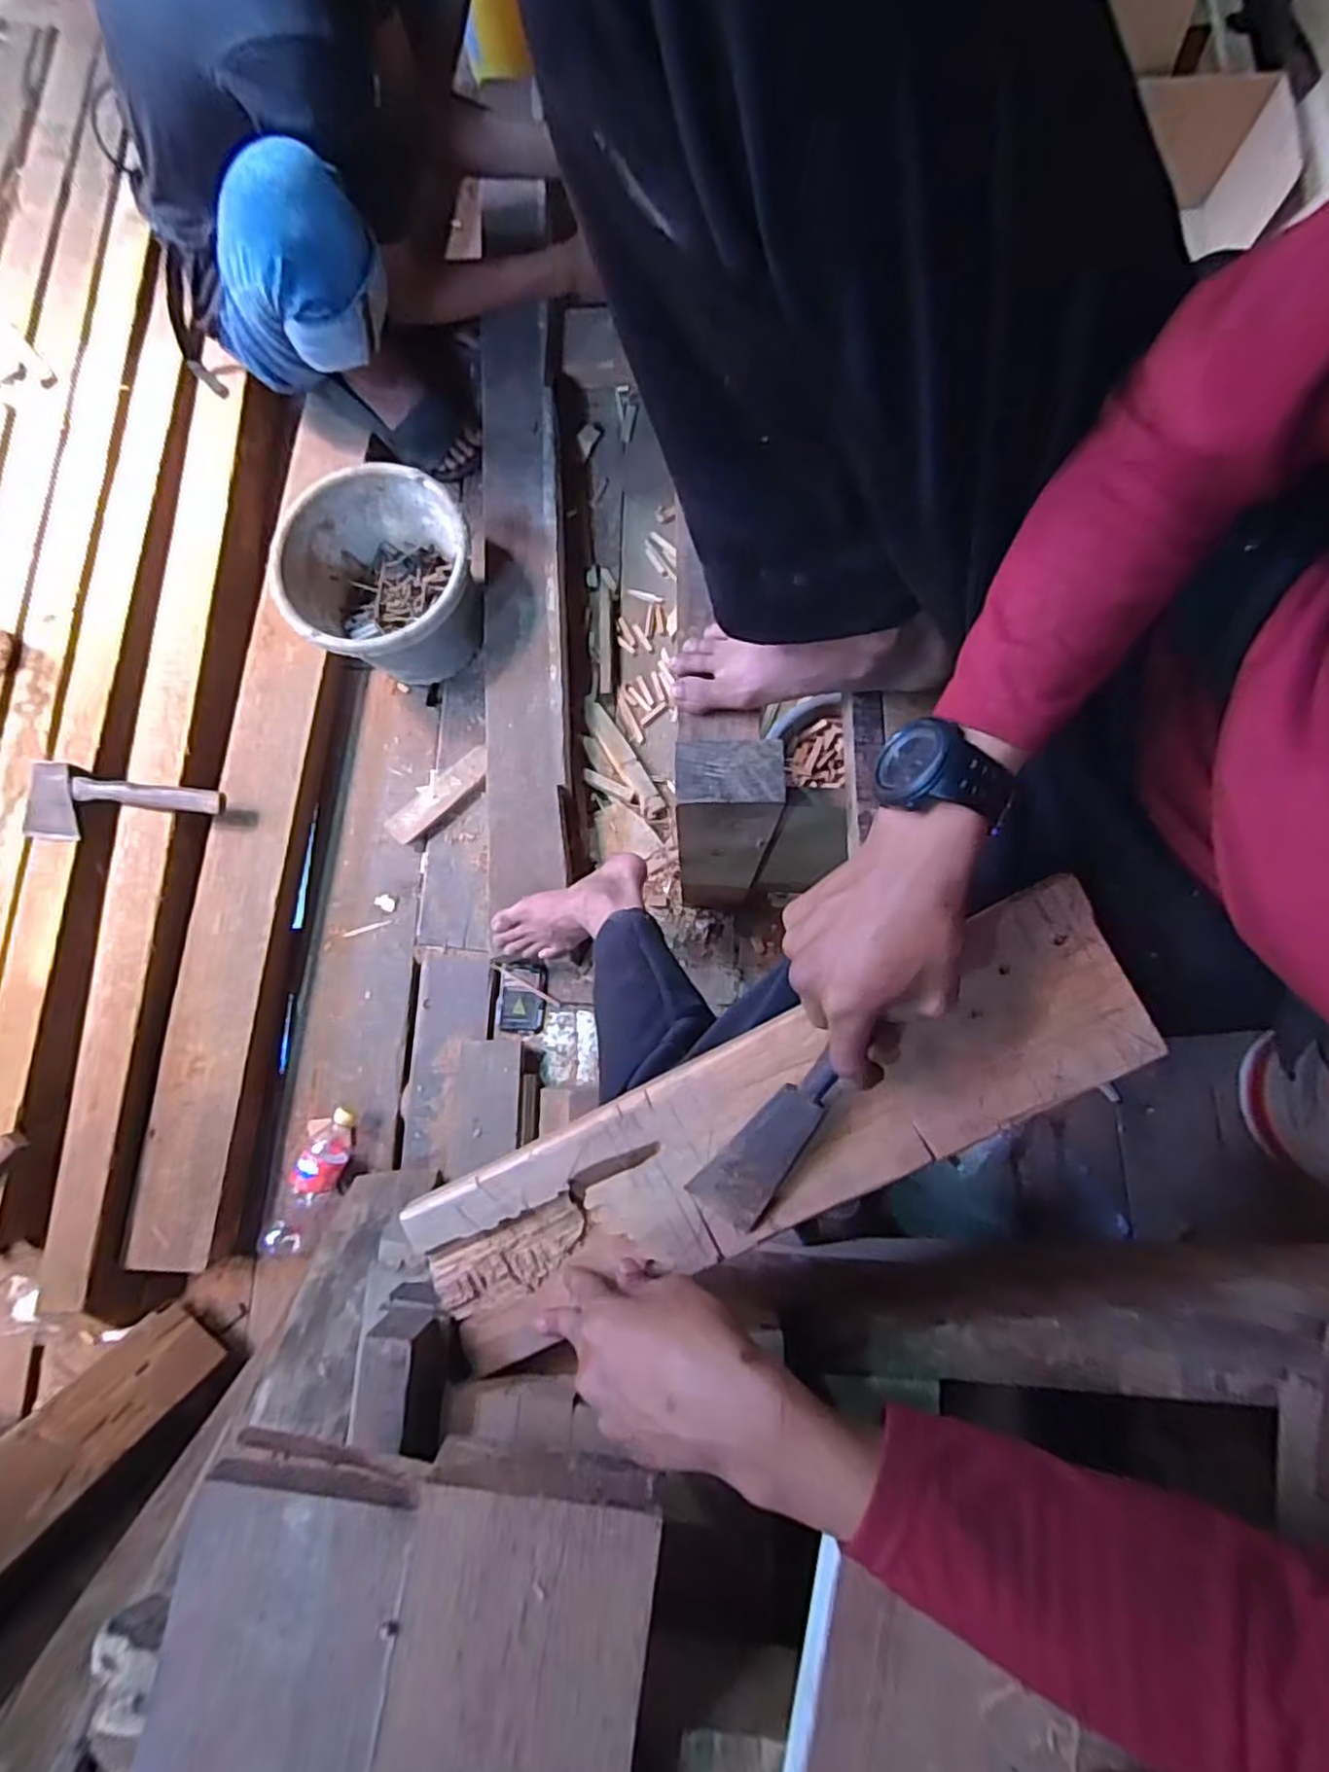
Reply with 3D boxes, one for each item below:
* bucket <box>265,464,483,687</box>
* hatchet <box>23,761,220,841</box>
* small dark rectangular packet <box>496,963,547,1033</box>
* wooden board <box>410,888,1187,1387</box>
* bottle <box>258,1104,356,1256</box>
[{"bbox_3d":[-0.419,-0.449,1.079,0.275,0.195,0.280,0,80,1],"label":"bucket"},{"bbox_3d":[-0.769,-0.108,0.984,0.256,0.032,0.107,7,80,2],"label":"hatchet"},{"bbox_3d":[-0.217,0.170,1.065,0.068,0.012,0.104,2,80,1],"label":"small dark rectangular packet"},{"bbox_3d":[0.059,0.152,0.437,0.463,0.023,0.120,-26,80,6],"label":"wooden board"},{"bbox_3d":[-0.489,0.413,0.988,0.060,0.072,0.201,24,81,5],"label":"bottle"}]

